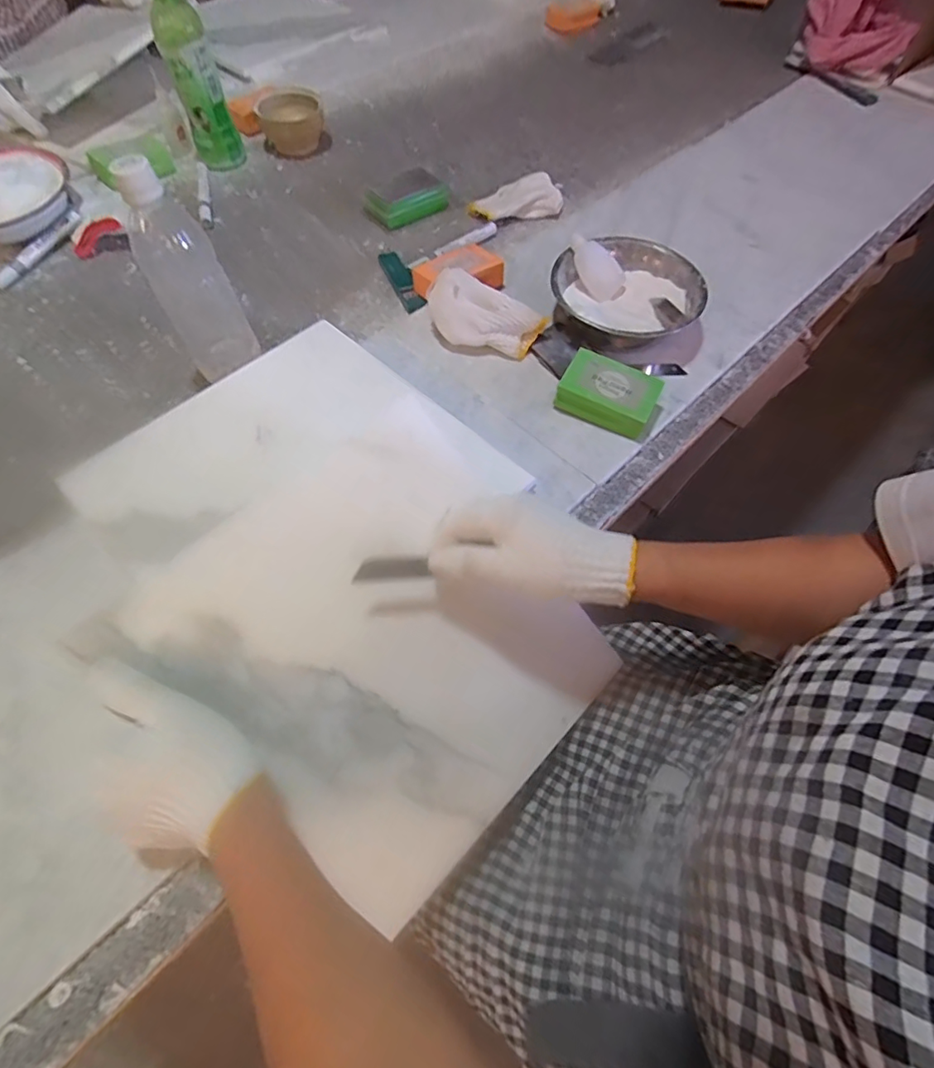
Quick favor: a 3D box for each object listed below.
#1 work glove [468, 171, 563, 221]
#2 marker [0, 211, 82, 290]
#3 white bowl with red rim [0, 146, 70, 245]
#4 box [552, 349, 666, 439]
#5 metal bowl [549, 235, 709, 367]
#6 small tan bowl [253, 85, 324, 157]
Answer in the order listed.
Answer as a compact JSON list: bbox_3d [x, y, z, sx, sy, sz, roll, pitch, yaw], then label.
[{"bbox_3d":[0.068,-0.458,0.733,0.126,0.030,0.063,-6,62,-4],"label":"work glove"},{"bbox_3d":[-0.537,-0.356,0.672,0.021,0.017,0.139,24,64,12],"label":"marker"},{"bbox_3d":[-0.596,-0.436,0.689,0.147,0.066,0.160,0,61,-1],"label":"white bowl with red rim"},{"bbox_3d":[0.142,-0.140,0.542,0.097,0.036,0.061,26,64,13],"label":"box"},{"bbox_3d":[0.183,-0.265,0.608,0.168,0.058,0.168,11,62,5],"label":"metal bowl"},{"bbox_3d":[-0.259,-0.611,0.799,0.096,0.058,0.077,-13,62,-8],"label":"small tan bowl"}]

